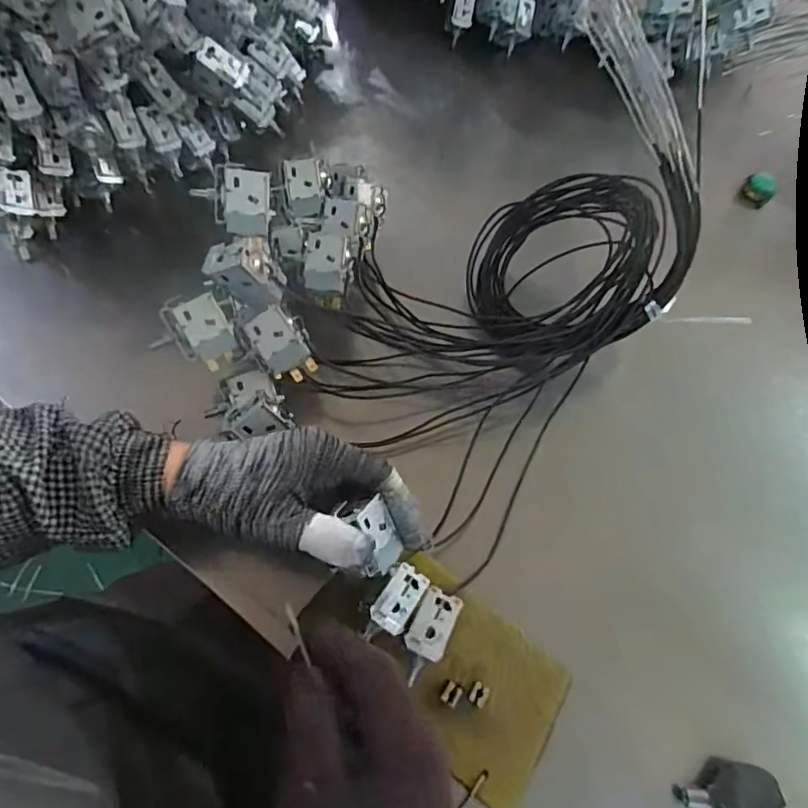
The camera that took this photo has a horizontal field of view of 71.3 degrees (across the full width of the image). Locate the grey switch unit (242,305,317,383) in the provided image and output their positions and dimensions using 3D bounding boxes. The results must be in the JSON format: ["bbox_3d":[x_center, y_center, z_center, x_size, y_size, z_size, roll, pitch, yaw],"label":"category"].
[{"bbox_3d":[-0.092,-0.044,0.424,0.037,0.035,0.054,-25,97,3],"label":"grey switch unit"}]

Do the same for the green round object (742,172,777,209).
[{"bbox_3d":[0.358,-0.215,0.571,0.030,0.018,0.034,36,69,14],"label":"green round object"}]

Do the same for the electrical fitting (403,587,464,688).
[{"bbox_3d":[0.014,0.138,0.336,0.024,0.012,0.052,24,67,10],"label":"electrical fitting"}]

